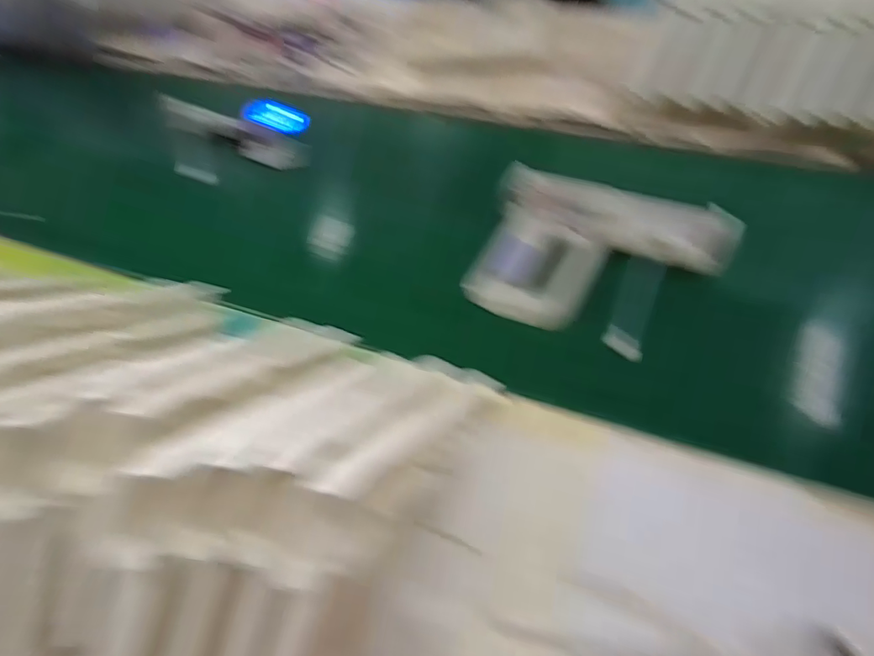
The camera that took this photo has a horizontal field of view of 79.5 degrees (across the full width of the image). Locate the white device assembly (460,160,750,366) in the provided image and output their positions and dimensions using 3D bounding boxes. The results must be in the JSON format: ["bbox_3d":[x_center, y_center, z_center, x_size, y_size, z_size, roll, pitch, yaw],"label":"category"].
[{"bbox_3d":[0.163,-0.068,0.536,0.232,0.061,0.179,18,57,17],"label":"white device assembly"}]

